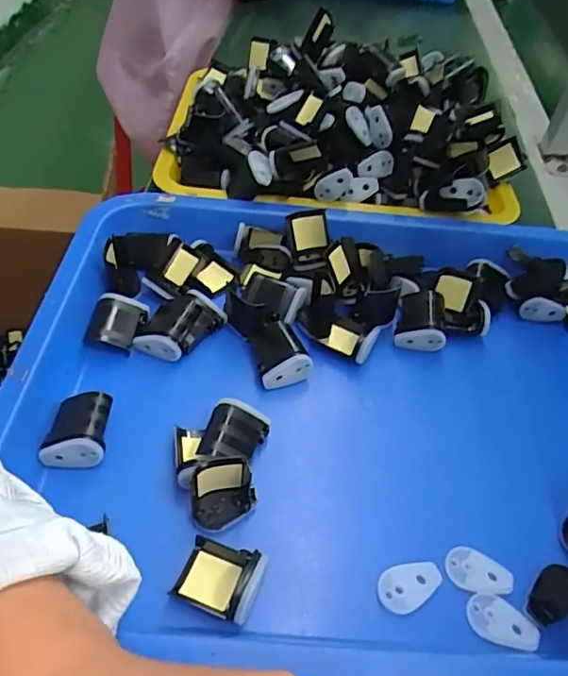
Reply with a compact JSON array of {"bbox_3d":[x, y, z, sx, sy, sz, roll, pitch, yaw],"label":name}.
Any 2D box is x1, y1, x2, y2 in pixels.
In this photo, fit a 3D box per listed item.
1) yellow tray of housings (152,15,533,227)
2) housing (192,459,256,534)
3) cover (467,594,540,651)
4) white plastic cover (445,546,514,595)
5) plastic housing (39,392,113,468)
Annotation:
[{"bbox_3d":[0.053,-0.212,0.516,0.329,0.094,0.231,4,48,-2],"label":"yellow tray of housings"},{"bbox_3d":[-0.033,0.085,0.293,0.034,0.033,0.025,-2,49,-8],"label":"housing"},{"bbox_3d":[0.111,0.144,0.276,0.035,0.004,0.021,23,50,14],"label":"cover"},{"bbox_3d":[0.106,0.126,0.293,0.035,0.004,0.022,12,48,5],"label":"white plastic cover"},{"bbox_3d":[-0.121,0.053,0.322,0.034,0.021,0.040,3,48,-3],"label":"plastic housing"}]

